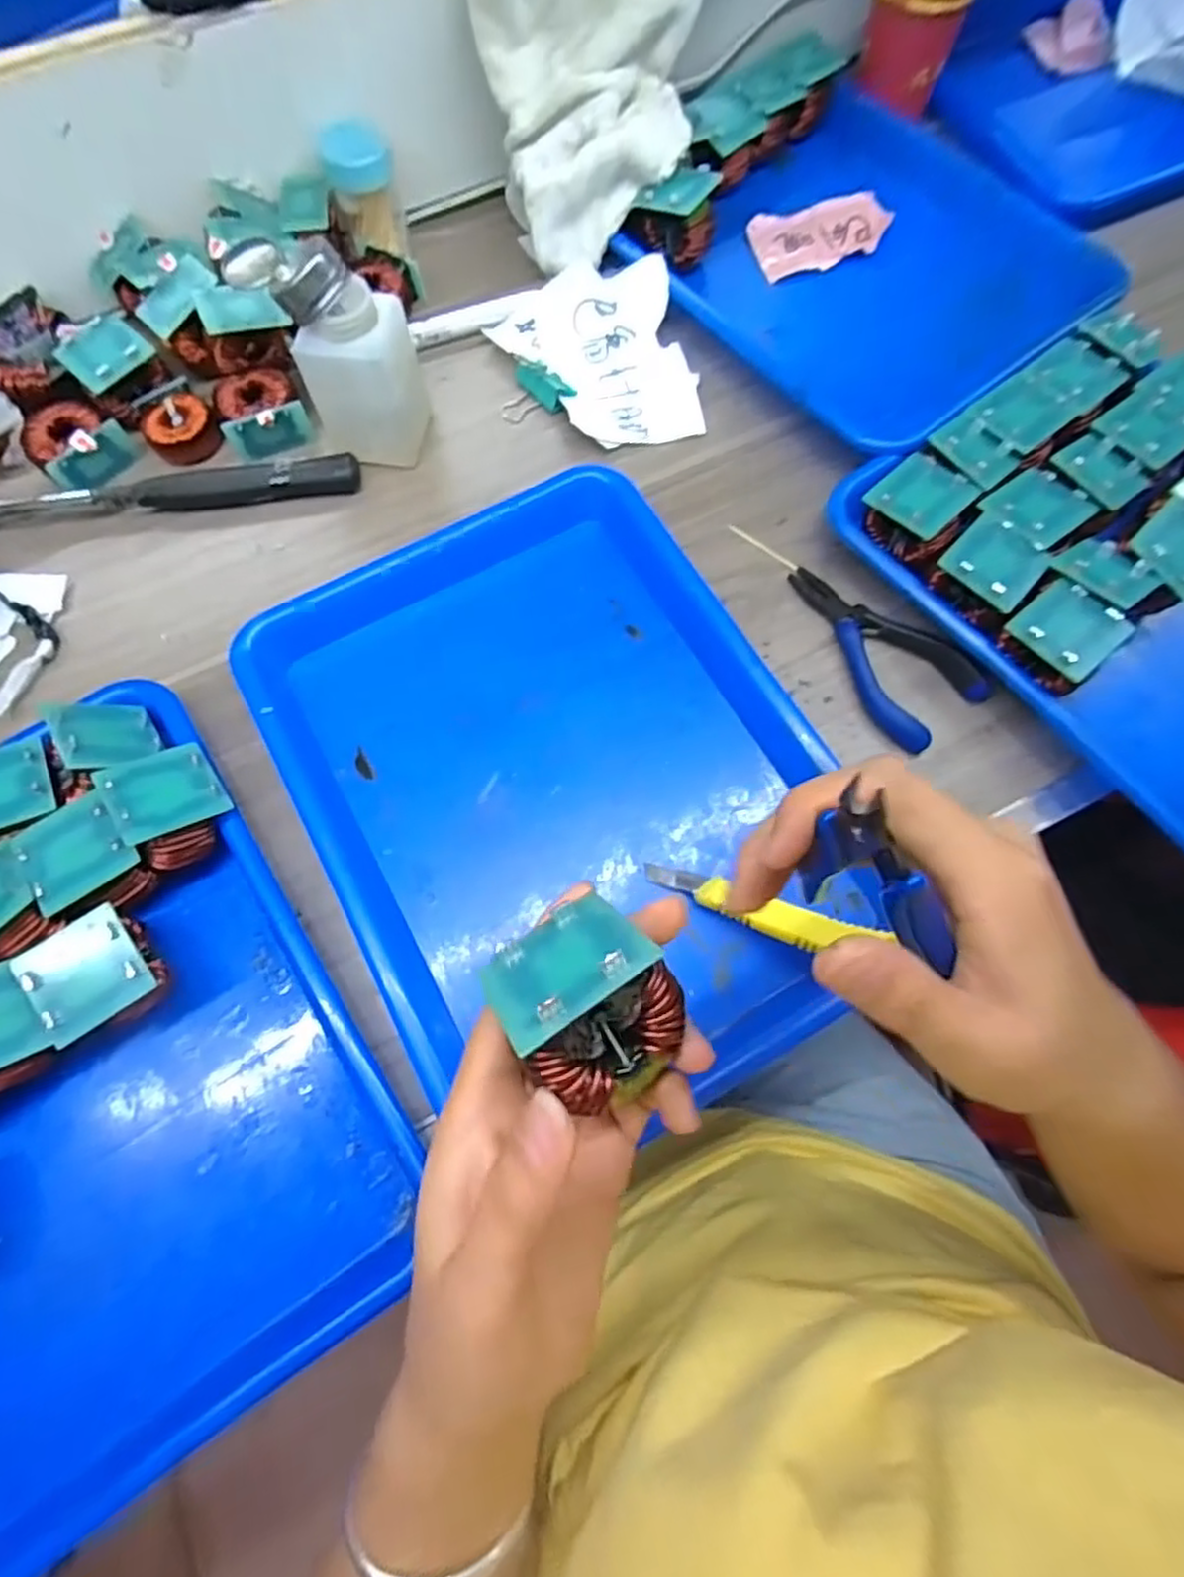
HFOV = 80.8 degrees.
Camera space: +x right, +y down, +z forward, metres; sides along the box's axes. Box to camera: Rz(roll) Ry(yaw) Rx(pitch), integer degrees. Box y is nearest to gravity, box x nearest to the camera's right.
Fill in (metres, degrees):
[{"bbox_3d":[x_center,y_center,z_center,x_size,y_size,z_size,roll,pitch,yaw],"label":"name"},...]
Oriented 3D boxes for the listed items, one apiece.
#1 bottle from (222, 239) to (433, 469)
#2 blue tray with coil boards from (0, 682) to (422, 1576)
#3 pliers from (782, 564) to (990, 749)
[{"bbox_3d":[-0.153,-0.252,0.409,0.094,0.109,0.059,11,72,4],"label":"bottle"},{"bbox_3d":[-0.237,0.132,0.310,0.239,0.052,0.312,-34,75,-10],"label":"blue tray with coil boards"},{"bbox_3d":[0.158,-0.081,0.396,0.054,0.019,0.123,-39,76,-12],"label":"pliers"}]

